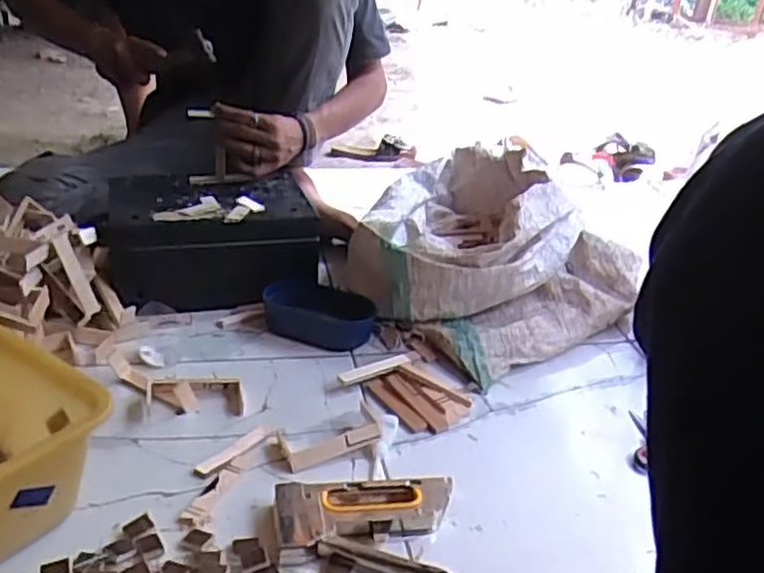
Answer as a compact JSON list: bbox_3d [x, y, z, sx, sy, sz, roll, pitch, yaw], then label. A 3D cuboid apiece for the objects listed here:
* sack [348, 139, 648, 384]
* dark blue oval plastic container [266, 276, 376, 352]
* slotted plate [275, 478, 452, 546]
[{"bbox_3d":[0.170,-0.061,1.068,0.392,0.181,0.450,14,28,19],"label":"sack"},{"bbox_3d":[-0.087,0.038,0.970,0.152,0.051,0.077,14,28,19],"label":"dark blue oval plastic container"},{"bbox_3d":[-0.014,0.208,0.677,0.168,0.026,0.067,-3,27,-15],"label":"slotted plate"}]

